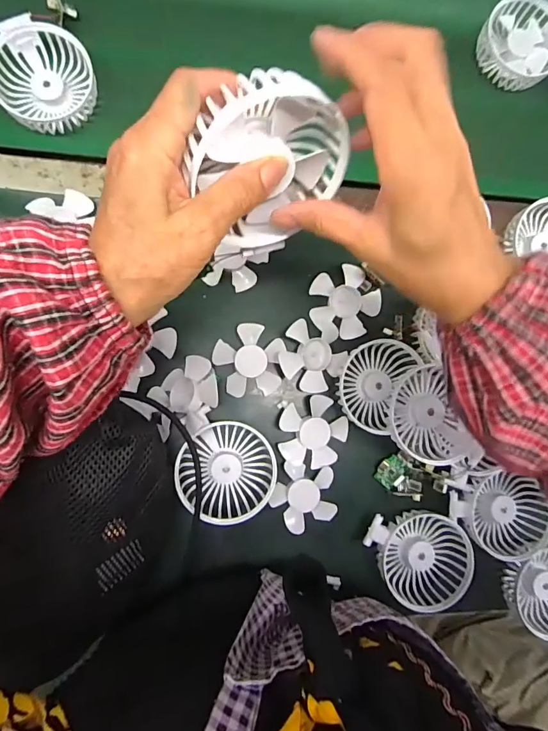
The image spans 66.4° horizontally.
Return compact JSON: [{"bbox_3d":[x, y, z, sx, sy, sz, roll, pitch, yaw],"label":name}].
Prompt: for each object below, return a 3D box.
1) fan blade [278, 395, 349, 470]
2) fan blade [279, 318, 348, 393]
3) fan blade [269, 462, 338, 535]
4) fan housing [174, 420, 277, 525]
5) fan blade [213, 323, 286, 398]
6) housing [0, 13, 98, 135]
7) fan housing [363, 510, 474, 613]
[{"bbox_3d":[0.040,0.066,0.415,0.069,0.013,0.069,3,84,-6],"label":"fan blade"},{"bbox_3d":[0.041,-0.010,0.414,0.065,0.013,0.069,1,85,-6],"label":"fan blade"},{"bbox_3d":[0.030,0.132,0.413,0.063,0.008,0.064,9,84,-6],"label":"fan blade"},{"bbox_3d":[-0.045,0.099,0.395,0.088,0.029,0.088,1,85,-6],"label":"fan housing"},{"bbox_3d":[-0.024,-0.006,0.411,0.067,0.008,0.069,-6,86,-7],"label":"fan blade"},{"bbox_3d":[-0.216,-0.273,0.392,0.085,0.029,0.090,-11,86,-7],"label":"housing"},{"bbox_3d":[0.143,0.194,0.416,0.099,0.029,0.087,-1,85,-7],"label":"fan housing"}]

